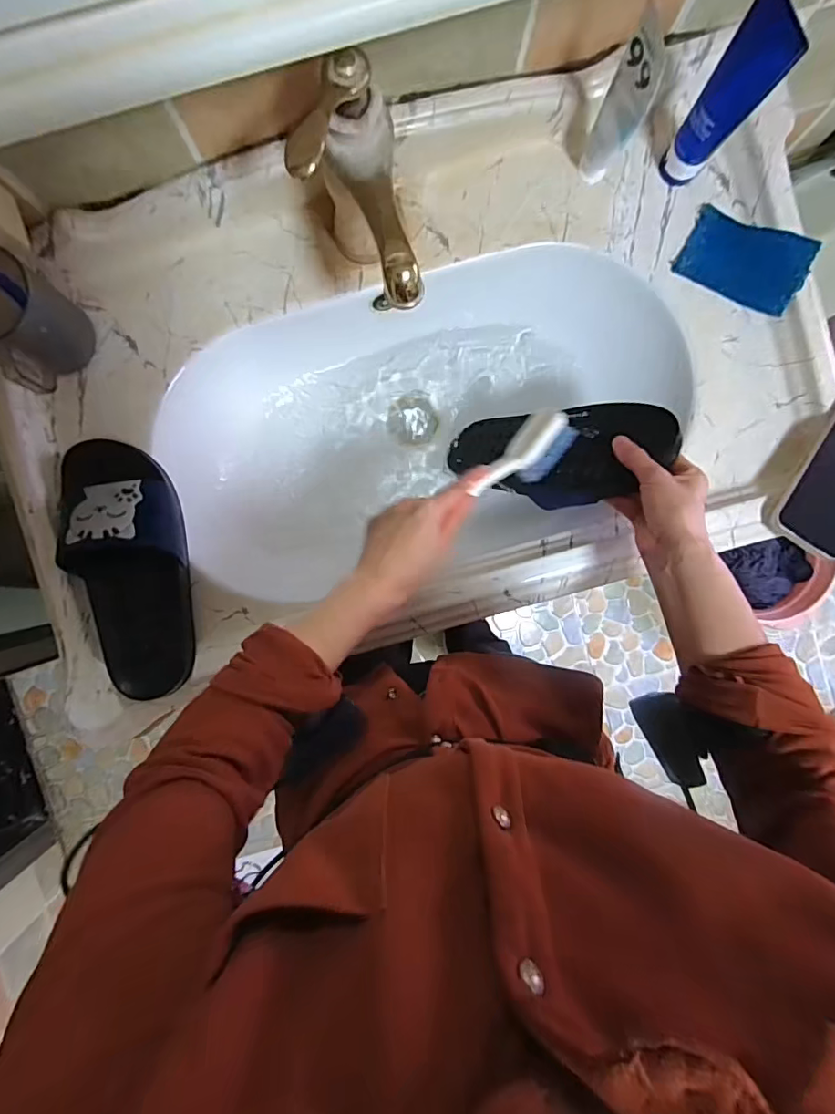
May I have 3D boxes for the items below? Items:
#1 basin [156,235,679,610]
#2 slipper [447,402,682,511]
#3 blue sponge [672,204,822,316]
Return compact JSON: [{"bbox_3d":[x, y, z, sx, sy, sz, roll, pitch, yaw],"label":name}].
[{"bbox_3d":[0.009,-0.147,0.593,0.540,0.127,0.289,-14,92,0],"label":"basin"},{"bbox_3d":[0.130,-0.106,0.544,0.065,0.248,0.098,5,93,-46],"label":"slipper"},{"bbox_3d":[0.322,-0.293,0.508,0.116,0.013,0.065,30,109,13],"label":"blue sponge"}]

